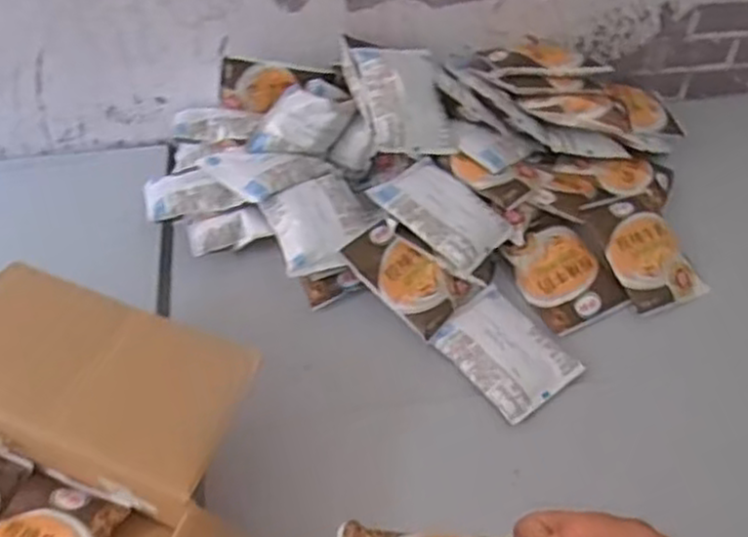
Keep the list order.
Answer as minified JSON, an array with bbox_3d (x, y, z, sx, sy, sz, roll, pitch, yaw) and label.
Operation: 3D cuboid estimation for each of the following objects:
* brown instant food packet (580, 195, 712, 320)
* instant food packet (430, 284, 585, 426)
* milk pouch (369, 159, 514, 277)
[{"bbox_3d":[0.292,-0.019,0.815,0.090,0.025,0.127,-19,70,-13],"label":"brown instant food packet"},{"bbox_3d":[0.127,0.079,0.746,0.097,0.022,0.126,-32,58,-24],"label":"instant food packet"},{"bbox_3d":[0.071,-0.060,0.789,0.129,0.018,0.093,38,54,16],"label":"milk pouch"}]

